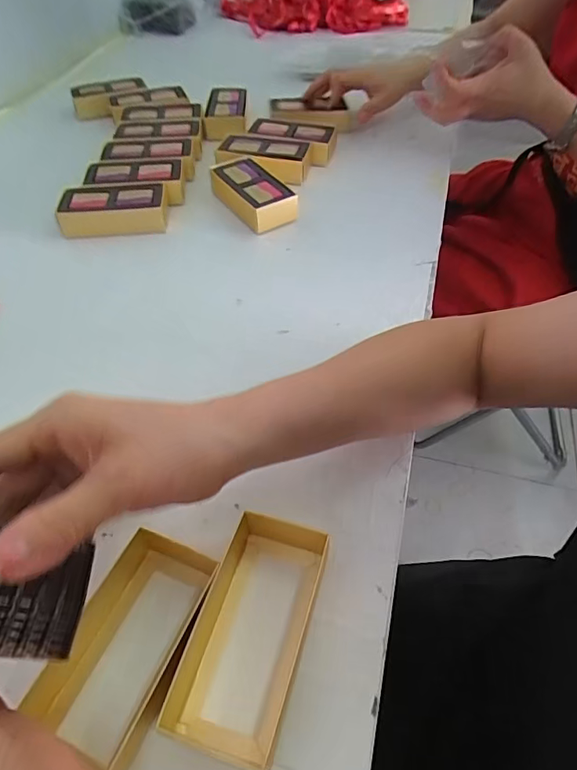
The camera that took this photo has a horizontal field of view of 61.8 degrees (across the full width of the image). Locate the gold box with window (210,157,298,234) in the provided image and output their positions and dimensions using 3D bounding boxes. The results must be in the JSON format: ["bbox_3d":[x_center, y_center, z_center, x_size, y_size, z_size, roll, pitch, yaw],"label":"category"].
[{"bbox_3d":[-0.043,-0.223,0.566,0.061,0.036,0.115,-27,55,-22],"label":"gold box with window"}]

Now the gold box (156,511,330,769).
[{"bbox_3d":[-0.022,0.131,0.269,0.061,0.032,0.120,14,51,10],"label":"gold box"}]

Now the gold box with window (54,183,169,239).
[{"bbox_3d":[-0.194,-0.197,0.539,0.113,0.028,0.058,-5,50,-5],"label":"gold box with window"}]

